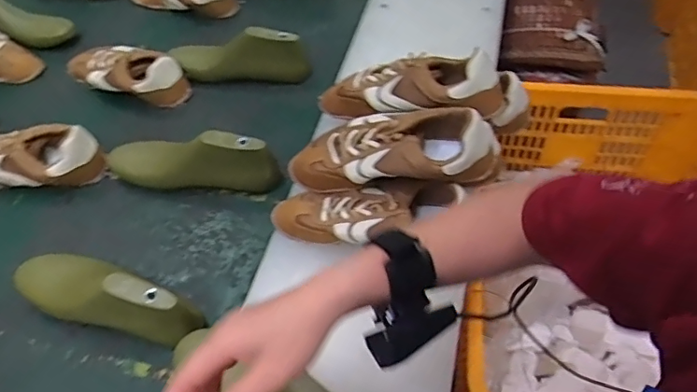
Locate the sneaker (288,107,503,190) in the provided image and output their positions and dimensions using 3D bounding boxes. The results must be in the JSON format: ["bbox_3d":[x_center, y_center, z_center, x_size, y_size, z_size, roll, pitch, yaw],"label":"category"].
[{"bbox_3d":[0.049,-0.049,0.623,0.254,0.085,0.095,-5,51,16],"label":"sneaker"}]

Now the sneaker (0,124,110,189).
[{"bbox_3d":[-0.488,-0.058,0.783,0.239,0.077,0.083,4,53,5],"label":"sneaker"}]

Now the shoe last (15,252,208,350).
[{"bbox_3d":[-0.291,0.115,0.627,0.246,0.092,0.084,18,55,16],"label":"shoe last"}]

